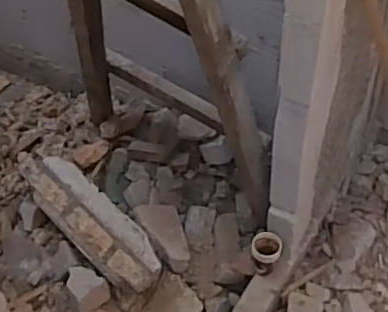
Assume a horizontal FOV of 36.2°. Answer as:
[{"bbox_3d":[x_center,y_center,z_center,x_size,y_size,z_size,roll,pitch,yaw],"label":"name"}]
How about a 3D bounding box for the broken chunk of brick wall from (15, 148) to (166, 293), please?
[{"bbox_3d":[-0.285,0.187,1.658,0.493,0.110,0.162,37,79,19],"label":"broken chunk of brick wall"}]

